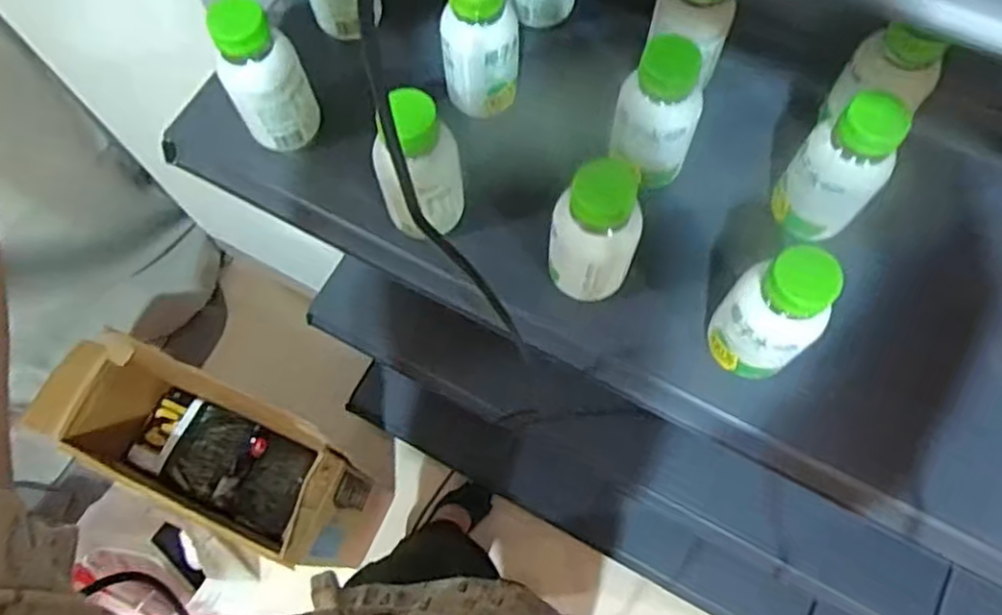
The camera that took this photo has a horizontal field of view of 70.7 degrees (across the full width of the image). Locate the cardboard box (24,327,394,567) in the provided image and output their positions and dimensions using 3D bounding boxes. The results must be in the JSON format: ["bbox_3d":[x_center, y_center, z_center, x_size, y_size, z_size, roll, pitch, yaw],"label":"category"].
[{"bbox_3d":[-0.429,0.255,1.135,0.427,0.403,0.196,22,72,10],"label":"cardboard box"}]

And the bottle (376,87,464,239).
[{"bbox_3d":[-0.056,-0.093,0.504,0.059,0.134,0.051,-17,70,-4],"label":"bottle"}]

